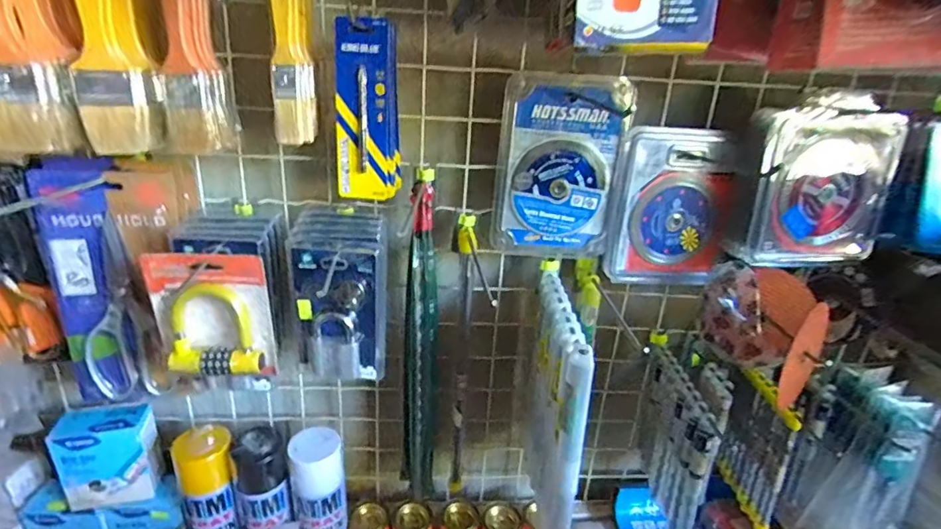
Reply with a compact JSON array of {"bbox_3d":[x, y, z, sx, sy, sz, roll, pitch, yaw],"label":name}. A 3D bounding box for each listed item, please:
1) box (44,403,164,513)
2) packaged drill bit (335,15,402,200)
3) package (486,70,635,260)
[{"bbox_3d":[-0.443,0.233,0.619,0.099,0.115,0.051,-1,21,-11],"label":"box"},{"bbox_3d":[-0.101,-0.150,0.491,0.057,0.164,0.033,2,21,-2],"label":"packaged drill bit"},{"bbox_3d":[0.095,-0.104,0.543,0.133,0.196,0.031,3,20,1],"label":"package"}]

